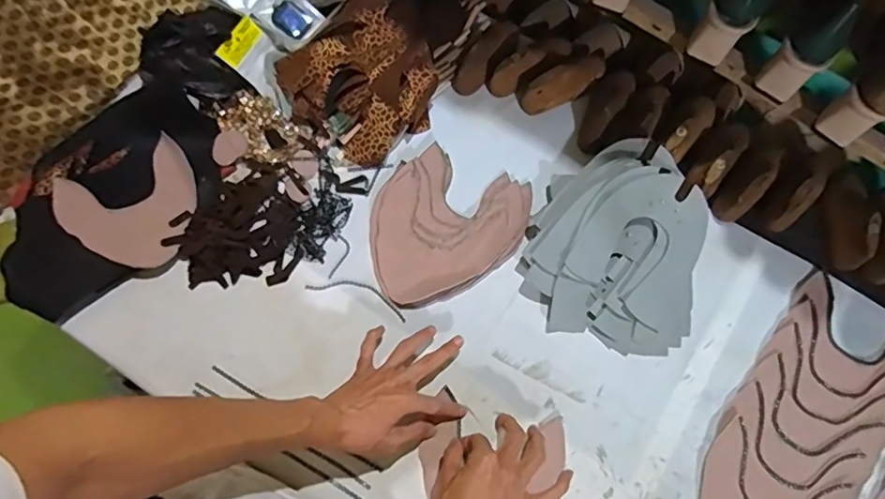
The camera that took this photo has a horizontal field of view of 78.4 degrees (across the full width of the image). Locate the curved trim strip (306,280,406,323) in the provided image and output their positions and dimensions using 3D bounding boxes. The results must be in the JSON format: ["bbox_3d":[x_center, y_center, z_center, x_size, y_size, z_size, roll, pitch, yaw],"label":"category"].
[{"bbox_3d":[-0.104,0.055,0.680,0.131,0.004,0.031,17,72,6],"label":"curved trim strip"}]

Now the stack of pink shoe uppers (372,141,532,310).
[{"bbox_3d":[0.002,-0.041,0.708,0.219,0.015,0.181,-30,74,-10],"label":"stack of pink shoe uppers"}]

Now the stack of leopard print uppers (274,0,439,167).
[{"bbox_3d":[-0.104,-0.226,0.733,0.171,0.088,0.179,43,76,13],"label":"stack of leopard print uppers"}]

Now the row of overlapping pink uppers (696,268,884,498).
[{"bbox_3d":[0.424,0.215,0.636,0.162,0.006,0.367,36,75,11],"label":"row of overlapping pink uppers"}]

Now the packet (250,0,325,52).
[{"bbox_3d":[-0.218,-0.326,0.760,0.075,0.018,0.087,-44,94,-6],"label":"packet"}]

